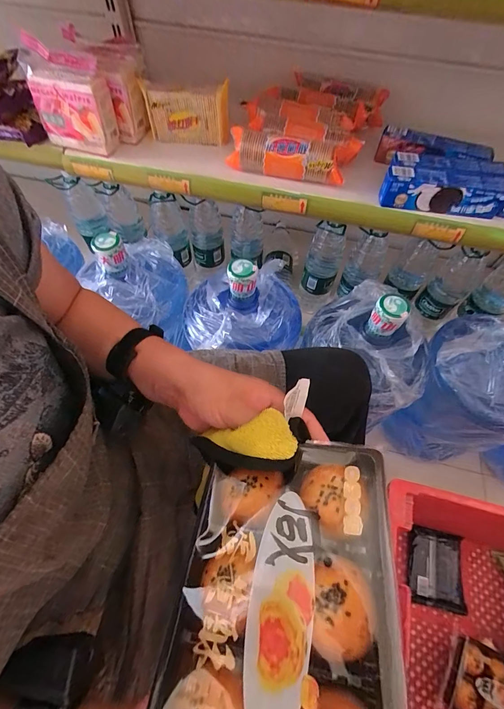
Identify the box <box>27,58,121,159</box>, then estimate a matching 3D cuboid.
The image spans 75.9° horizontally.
[{"bbox_3d":[-0.342,-0.471,0.620,0.138,0.124,0.064,11,61,5],"label":"box"}]

